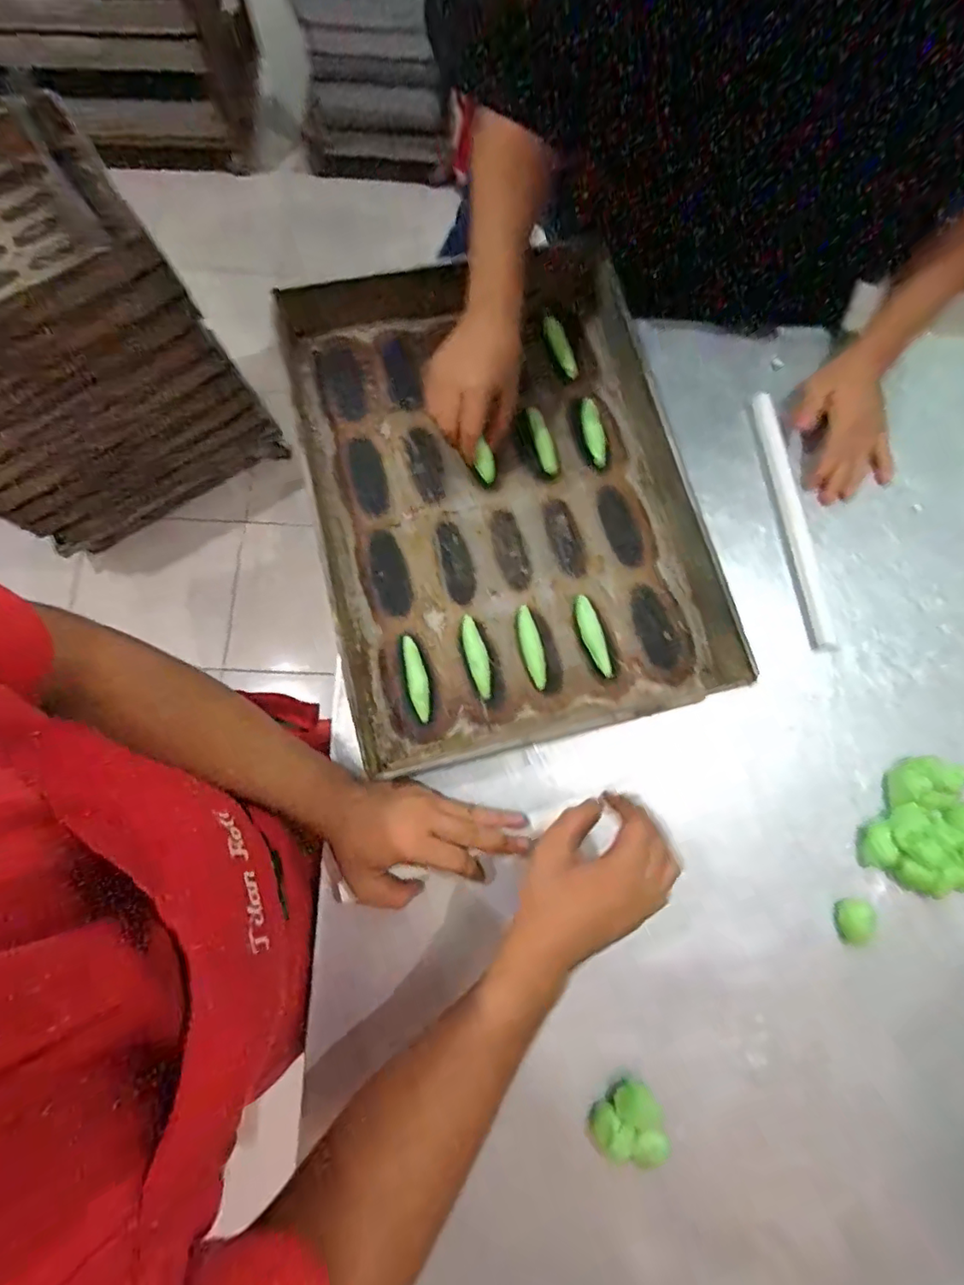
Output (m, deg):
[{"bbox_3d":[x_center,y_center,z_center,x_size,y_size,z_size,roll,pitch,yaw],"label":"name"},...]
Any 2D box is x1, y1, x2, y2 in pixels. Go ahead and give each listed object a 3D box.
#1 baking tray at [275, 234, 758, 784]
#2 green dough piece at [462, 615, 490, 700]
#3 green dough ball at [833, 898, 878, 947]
[{"bbox_3d":[0.017,-0.167,0.581,0.385,0.071,0.539,-15,79,-5],"label":"baking tray"},{"bbox_3d":[-0.005,0.014,0.549,0.021,0.011,0.081,-15,79,-6],"label":"green dough piece"},{"bbox_3d":[0.341,0.256,0.506,0.027,0.021,0.038,6,78,-1],"label":"green dough ball"}]

